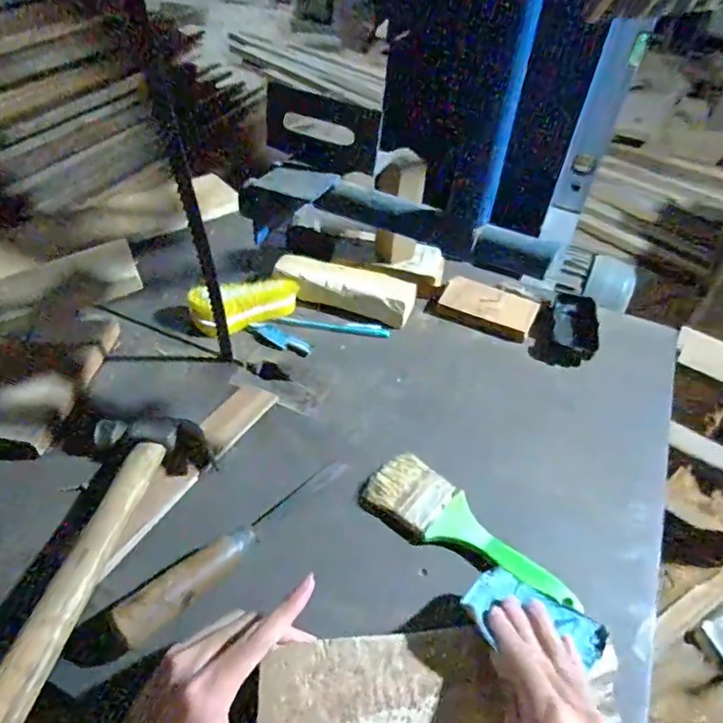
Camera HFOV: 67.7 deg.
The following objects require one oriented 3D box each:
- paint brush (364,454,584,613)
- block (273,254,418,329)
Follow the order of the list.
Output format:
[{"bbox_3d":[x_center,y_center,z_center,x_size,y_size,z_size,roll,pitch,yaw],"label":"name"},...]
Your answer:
[{"bbox_3d":[0.096,0.144,0.469,0.193,0.014,0.059,29,50,23],"label":"paint brush"},{"bbox_3d":[-0.021,-0.091,0.672,0.174,0.046,0.050,14,45,9],"label":"block"}]

